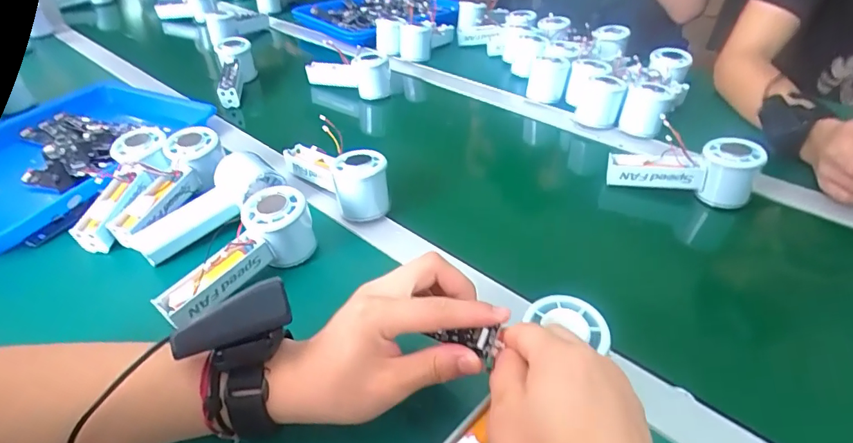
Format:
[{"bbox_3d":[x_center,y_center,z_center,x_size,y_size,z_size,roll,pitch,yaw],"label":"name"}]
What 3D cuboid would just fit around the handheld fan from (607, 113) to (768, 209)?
[{"bbox_3d":[0.290,-0.069,0.529,0.145,0.066,0.064,11,42,18],"label":"handheld fan"}]

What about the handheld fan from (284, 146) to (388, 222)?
[{"bbox_3d":[-0.101,-0.057,0.517,0.059,0.056,0.154,-34,45,-27],"label":"handheld fan"}]

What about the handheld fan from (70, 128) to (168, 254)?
[{"bbox_3d":[-0.324,-0.040,0.490,0.059,0.034,0.149,0,55,8],"label":"handheld fan"}]

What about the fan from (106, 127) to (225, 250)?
[{"bbox_3d":[-0.276,-0.036,0.501,0.055,0.056,0.151,10,52,21],"label":"fan"}]

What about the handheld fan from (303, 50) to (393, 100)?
[{"bbox_3d":[-0.123,-0.244,0.753,0.153,0.069,0.049,17,44,24],"label":"handheld fan"}]

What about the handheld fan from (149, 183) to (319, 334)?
[{"bbox_3d":[-0.170,0.028,0.412,0.056,0.053,0.148,29,51,34],"label":"handheld fan"}]

